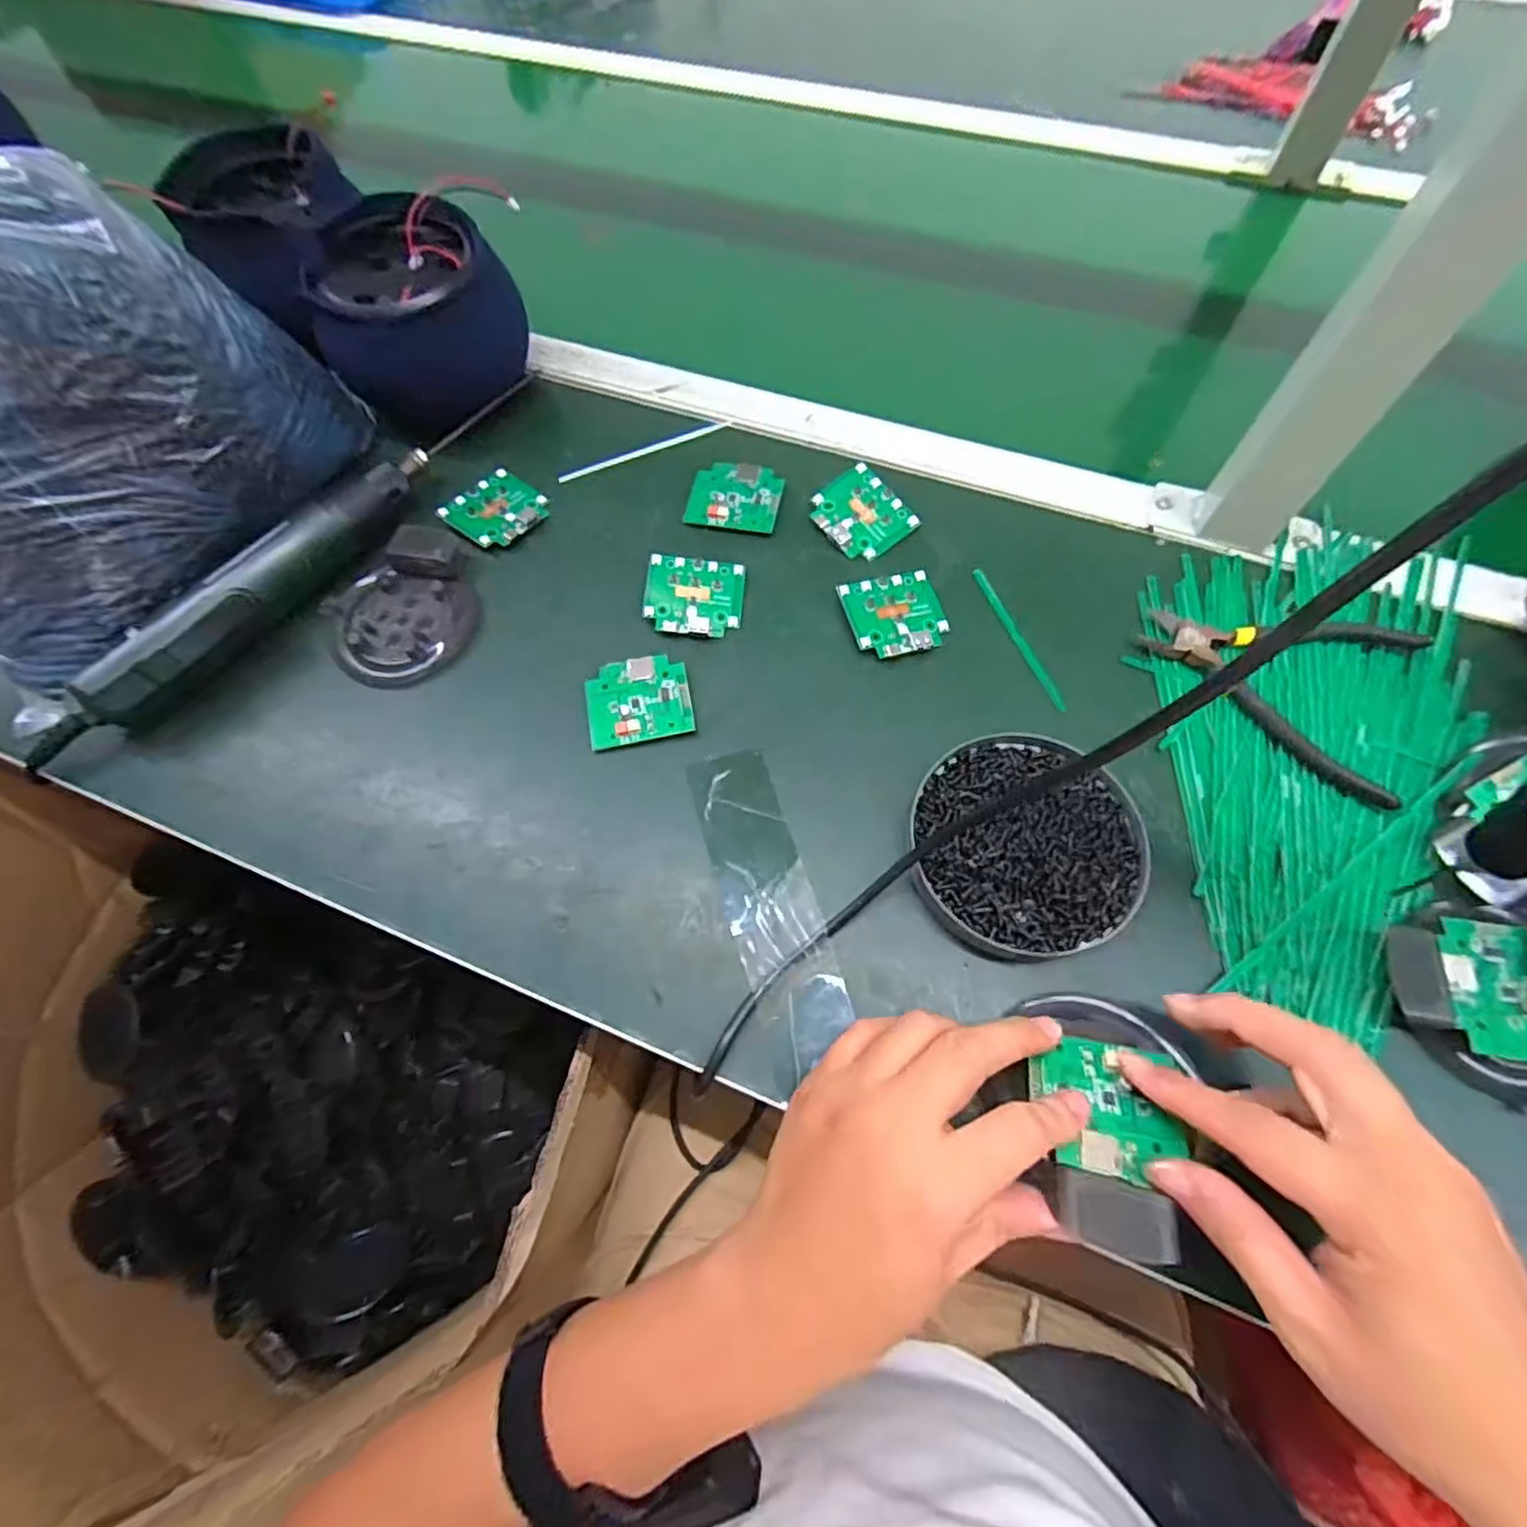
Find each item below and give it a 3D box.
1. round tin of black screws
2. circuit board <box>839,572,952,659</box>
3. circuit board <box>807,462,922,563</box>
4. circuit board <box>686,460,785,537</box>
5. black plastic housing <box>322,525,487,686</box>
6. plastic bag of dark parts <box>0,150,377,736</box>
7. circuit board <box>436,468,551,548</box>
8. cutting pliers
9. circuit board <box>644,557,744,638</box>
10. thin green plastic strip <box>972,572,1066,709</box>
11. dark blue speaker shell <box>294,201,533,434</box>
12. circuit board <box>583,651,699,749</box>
[{"bbox_3d":[0.133,0.039,0.355,0.111,0.021,0.114,-1,65,2],"label":"round tin of black screws"},{"bbox_3d":[0.081,-0.091,0.421,0.059,0.004,0.054,-15,70,-14],"label":"circuit board"},{"bbox_3d":[0.064,-0.163,0.454,0.055,0.005,0.061,-40,78,-9],"label":"circuit board"},{"bbox_3d":[-0.019,-0.179,0.468,0.061,0.012,0.055,11,66,7],"label":"circuit board"},{"bbox_3d":[-0.221,-0.098,0.437,0.082,0.027,0.103,32,70,15],"label":"black plastic housing"},{"bbox_3d":[-0.377,-0.190,0.386,0.254,0.211,0.137,-34,69,-13],"label":"plastic bag of dark parts"},{"bbox_3d":[-0.179,-0.171,0.469,0.052,0.004,0.060,34,60,8],"label":"circuit board"},{"bbox_3d":[0.292,-0.055,0.396,0.141,0.017,0.118,28,69,14],"label":"cutting pliers"},{"bbox_3d":[-0.043,-0.104,0.432,0.060,0.004,0.053,6,71,-6],"label":"circuit board"},{"bbox_3d":[0.152,-0.076,0.415,0.007,0.008,0.106,-18,66,-6],"label":"thin green plastic strip"},{"bbox_3d":[-0.238,-0.300,0.491,0.099,0.103,0.126,32,70,16],"label":"dark blue speaker shell"},{"bbox_3d":[-0.073,-0.037,0.403,0.059,0.010,0.051,-11,65,-3],"label":"circuit board"}]

